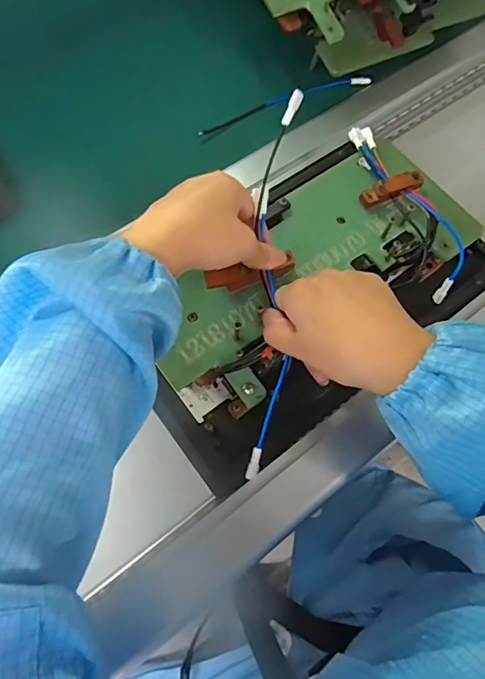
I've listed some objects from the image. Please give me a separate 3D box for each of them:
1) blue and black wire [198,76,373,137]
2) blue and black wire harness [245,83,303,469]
[{"bbox_3d":[0.047,-0.253,0.498,0.203,0.019,0.017,-24,70,-11],"label":"blue and black wire"},{"bbox_3d":[0.021,-0.032,0.354,0.027,0.031,0.284,3,96,-1],"label":"blue and black wire harness"}]

